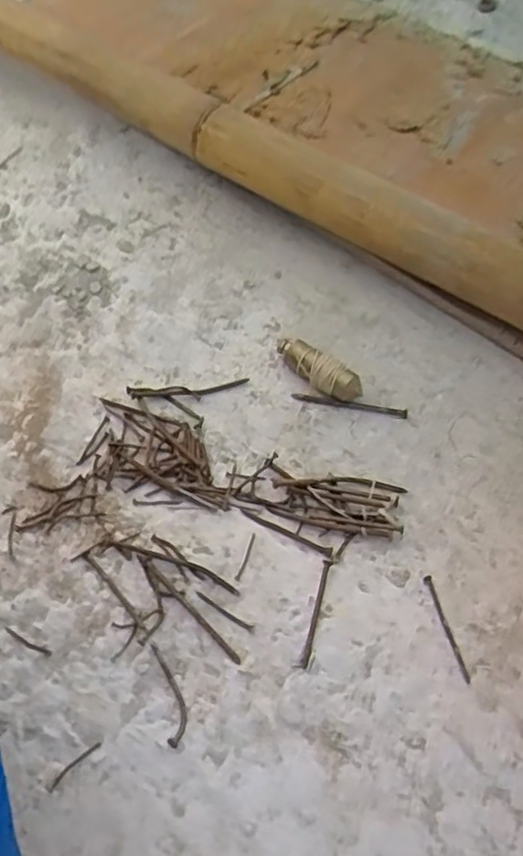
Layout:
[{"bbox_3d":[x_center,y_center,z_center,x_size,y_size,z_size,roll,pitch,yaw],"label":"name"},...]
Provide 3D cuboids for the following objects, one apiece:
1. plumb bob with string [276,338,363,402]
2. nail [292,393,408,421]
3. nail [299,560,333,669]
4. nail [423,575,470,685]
[{"bbox_3d":[0.045,-0.048,0.537,0.081,0.031,0.022,35,66,19],"label":"plumb bob with string"},{"bbox_3d":[0.073,-0.019,0.534,0.095,0.006,0.008,11,60,7],"label":"nail"},{"bbox_3d":[0.039,0.127,0.446,0.006,0.004,0.076,14,61,8],"label":"nail"},{"bbox_3d":[0.127,0.136,0.441,0.006,0.004,0.074,-11,60,-6],"label":"nail"}]

